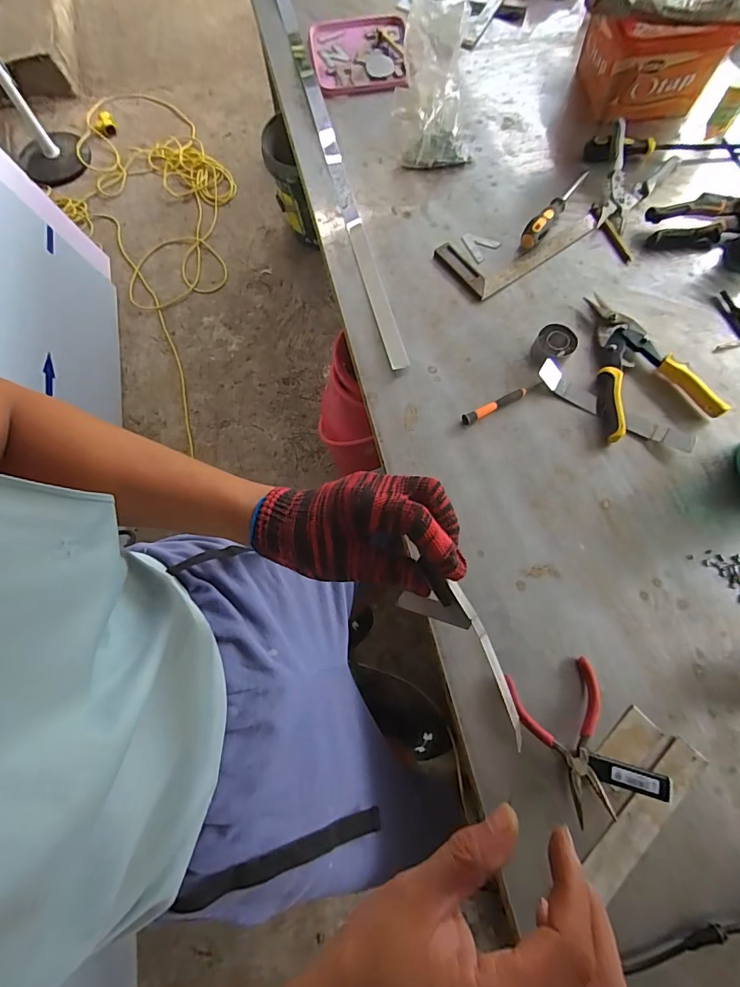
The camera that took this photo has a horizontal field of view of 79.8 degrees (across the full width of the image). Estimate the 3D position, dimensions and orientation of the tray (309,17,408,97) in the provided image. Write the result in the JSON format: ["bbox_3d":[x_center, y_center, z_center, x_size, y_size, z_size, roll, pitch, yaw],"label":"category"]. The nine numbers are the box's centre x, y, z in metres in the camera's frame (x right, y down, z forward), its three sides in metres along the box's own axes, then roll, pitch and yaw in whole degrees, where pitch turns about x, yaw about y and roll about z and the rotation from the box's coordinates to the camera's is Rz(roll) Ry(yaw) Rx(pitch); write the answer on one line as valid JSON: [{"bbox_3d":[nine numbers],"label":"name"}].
[{"bbox_3d":[-0.023,-0.814,0.824,0.172,0.025,0.195,-1,73,1],"label":"tray"}]

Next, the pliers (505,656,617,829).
[{"bbox_3d":[0.211,0.261,0.473,0.089,0.023,0.139,-7,73,-1],"label":"pliers"}]

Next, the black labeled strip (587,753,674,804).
[{"bbox_3d":[0.266,0.294,0.458,0.077,0.017,0.025,11,73,17],"label":"black labeled strip"}]

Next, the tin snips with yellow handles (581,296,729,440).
[{"bbox_3d":[0.379,-0.181,0.610,0.143,0.026,0.220,-4,73,0],"label":"tin snips with yellow handles"}]

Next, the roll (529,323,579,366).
[{"bbox_3d":[0.252,-0.205,0.616,0.061,0.025,0.052,-42,77,-11],"label":"roll"}]

